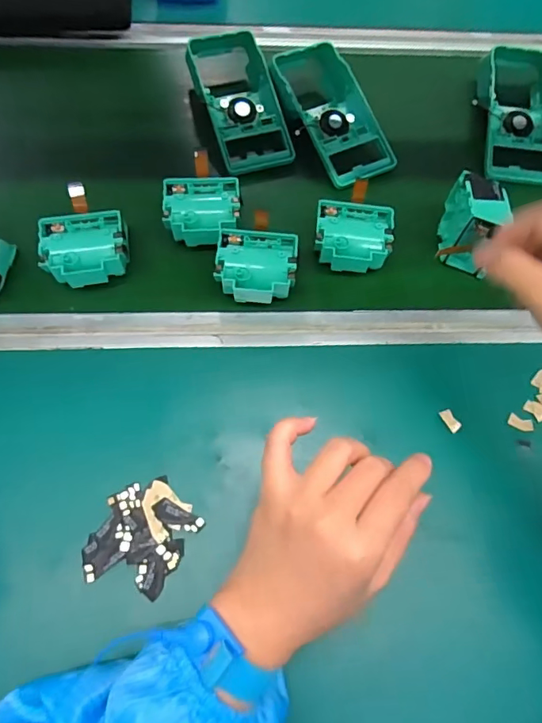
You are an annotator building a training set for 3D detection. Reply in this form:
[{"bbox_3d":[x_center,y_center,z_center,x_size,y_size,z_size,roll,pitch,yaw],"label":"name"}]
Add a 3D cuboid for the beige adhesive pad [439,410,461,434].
[{"bbox_3d":[0.157,0.052,0.410,0.011,0.005,0.021,-35,81,2],"label":"beige adhesive pad"}]

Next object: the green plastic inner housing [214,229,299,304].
[{"bbox_3d":[-0.014,-0.085,0.446,0.074,0.043,0.071,5,70,-1],"label":"green plastic inner housing"}]

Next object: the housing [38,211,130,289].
[{"bbox_3d":[-0.173,-0.102,0.443,0.080,0.036,0.070,-12,72,-7],"label":"housing"}]

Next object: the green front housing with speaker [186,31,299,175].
[{"bbox_3d":[-0.037,-0.297,0.534,0.083,0.035,0.170,-17,72,-8],"label":"green front housing with speaker"}]

